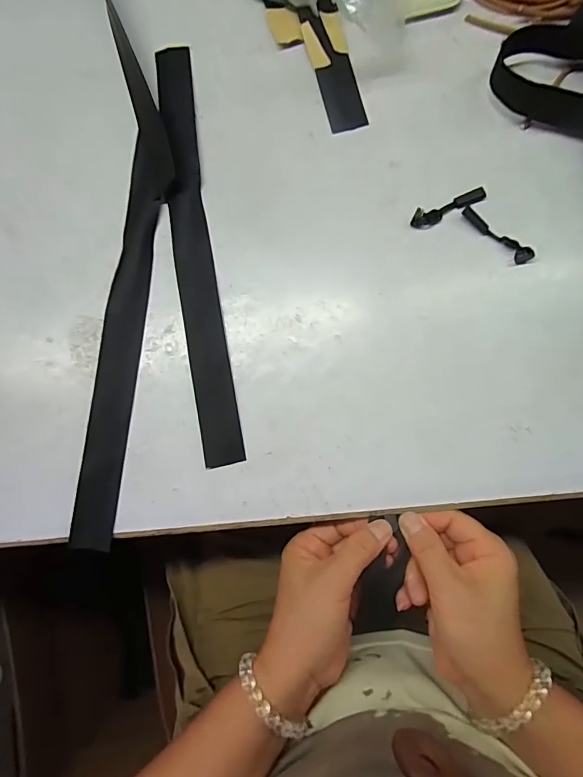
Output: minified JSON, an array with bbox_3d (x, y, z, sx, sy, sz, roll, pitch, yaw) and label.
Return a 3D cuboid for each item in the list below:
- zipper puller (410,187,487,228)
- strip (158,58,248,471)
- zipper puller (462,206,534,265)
[{"bbox_3d":[0.123,-0.141,0.338,0.061,0.006,0.014,-19,83,2],"label":"zipper puller"},{"bbox_3d":[-0.078,-0.115,0.350,0.031,0.004,0.348,-9,83,3],"label":"strip"},{"bbox_3d":[0.158,-0.118,0.334,0.063,0.005,0.011,41,88,7],"label":"zipper puller"}]

